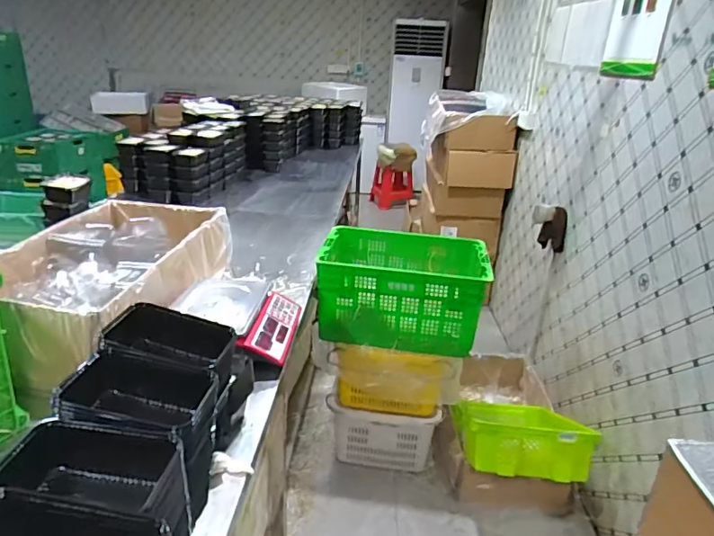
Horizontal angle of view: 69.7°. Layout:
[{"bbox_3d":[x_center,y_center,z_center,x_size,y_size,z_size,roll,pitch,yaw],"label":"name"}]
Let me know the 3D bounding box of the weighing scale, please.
[{"bbox_3d":[-0.319,0.131,1.375,0.301,0.118,0.358,4,23,1],"label":"weighing scale"}]

